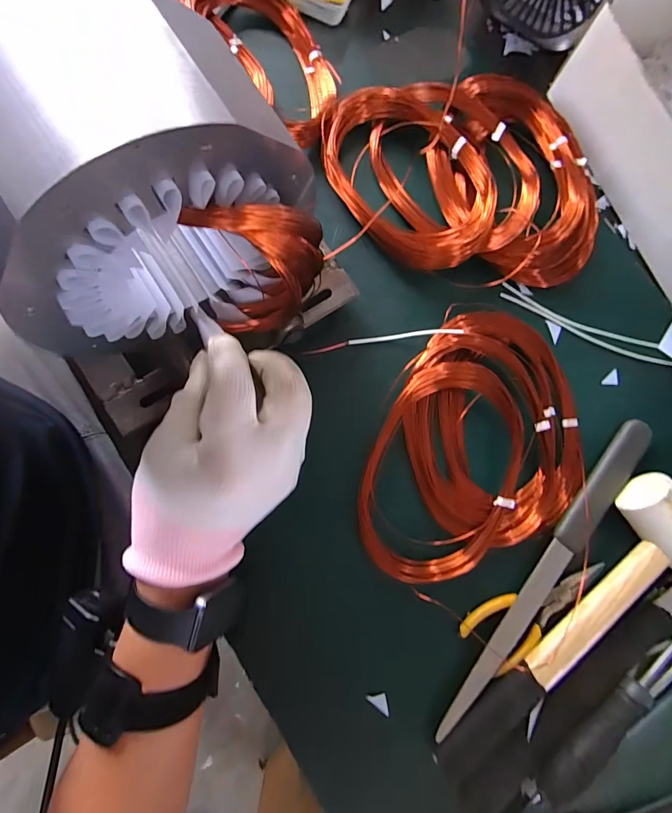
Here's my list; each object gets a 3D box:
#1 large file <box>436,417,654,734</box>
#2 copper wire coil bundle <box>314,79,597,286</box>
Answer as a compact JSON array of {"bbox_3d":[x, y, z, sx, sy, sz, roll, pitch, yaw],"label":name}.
[{"bbox_3d":[0.160,0.119,0.295,0.024,0.024,0.275,40,82,3],"label":"large file"},{"bbox_3d":[0.106,-0.199,0.340,0.227,0.034,0.176,3,82,-3],"label":"copper wire coil bundle"}]

